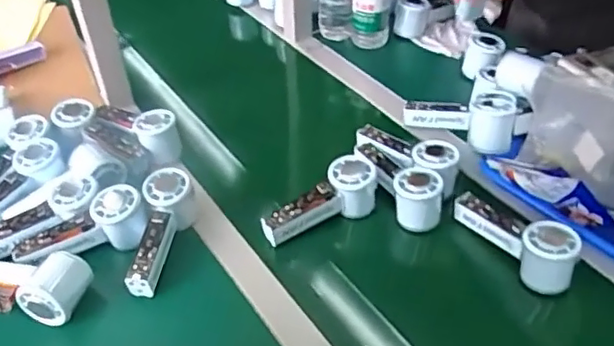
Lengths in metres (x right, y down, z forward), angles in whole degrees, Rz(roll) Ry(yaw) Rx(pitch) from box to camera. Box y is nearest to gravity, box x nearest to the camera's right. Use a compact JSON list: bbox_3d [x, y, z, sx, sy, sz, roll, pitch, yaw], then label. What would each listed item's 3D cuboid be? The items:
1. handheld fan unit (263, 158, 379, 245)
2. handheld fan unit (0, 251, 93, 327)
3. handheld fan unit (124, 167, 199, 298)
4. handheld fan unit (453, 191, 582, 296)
[{"bbox_3d":[0.011,0.033,0.728,0.148,0.056,0.053,-19,44,-18],"label":"handheld fan unit"},{"bbox_3d":[-0.311,0.117,0.636,0.156,0.054,0.061,4,42,7],"label":"handheld fan unit"},{"bbox_3d":[-0.171,0.068,0.695,0.059,0.051,0.156,6,58,9],"label":"handheld fan unit"},{"bbox_3d":[0.236,0.067,0.675,0.048,0.059,0.151,-24,46,-22],"label":"handheld fan unit"}]

